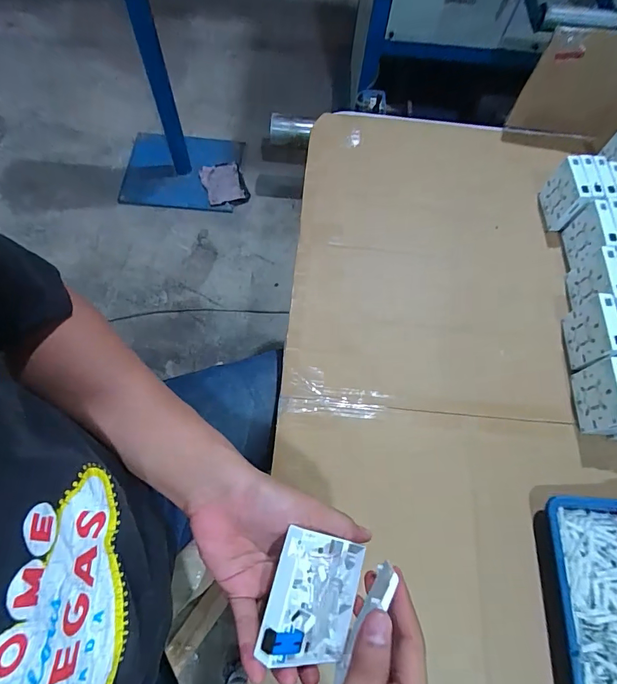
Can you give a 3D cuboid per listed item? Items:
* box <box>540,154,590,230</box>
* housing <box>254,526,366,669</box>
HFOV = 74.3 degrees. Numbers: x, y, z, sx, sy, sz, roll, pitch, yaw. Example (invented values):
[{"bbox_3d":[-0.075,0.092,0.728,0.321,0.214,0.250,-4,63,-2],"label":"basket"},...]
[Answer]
[{"bbox_3d":[0.431,-0.252,0.688,0.027,0.077,0.093,4,67,-2],"label":"box"},{"bbox_3d":[0.007,0.195,0.310,0.014,0.092,0.084,-5,56,43],"label":"housing"}]

